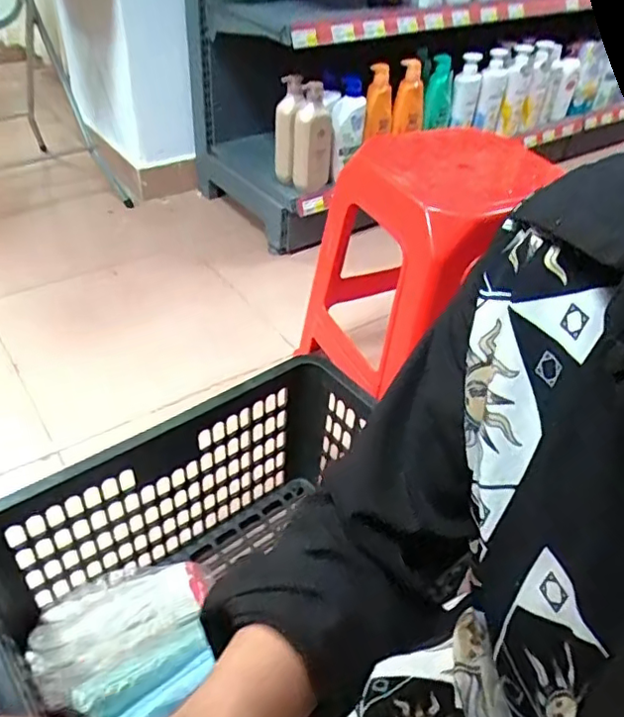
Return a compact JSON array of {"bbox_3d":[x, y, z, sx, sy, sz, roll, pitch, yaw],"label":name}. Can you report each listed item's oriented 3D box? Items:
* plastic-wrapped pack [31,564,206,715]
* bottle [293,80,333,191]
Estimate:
[{"bbox_3d":[-0.236,0.312,0.737,0.213,0.038,0.118,-20,46,-27],"label":"plastic-wrapped pack"},{"bbox_3d":[0.004,-0.478,1.297,0.068,0.220,0.061,17,41,14],"label":"bottle"}]

